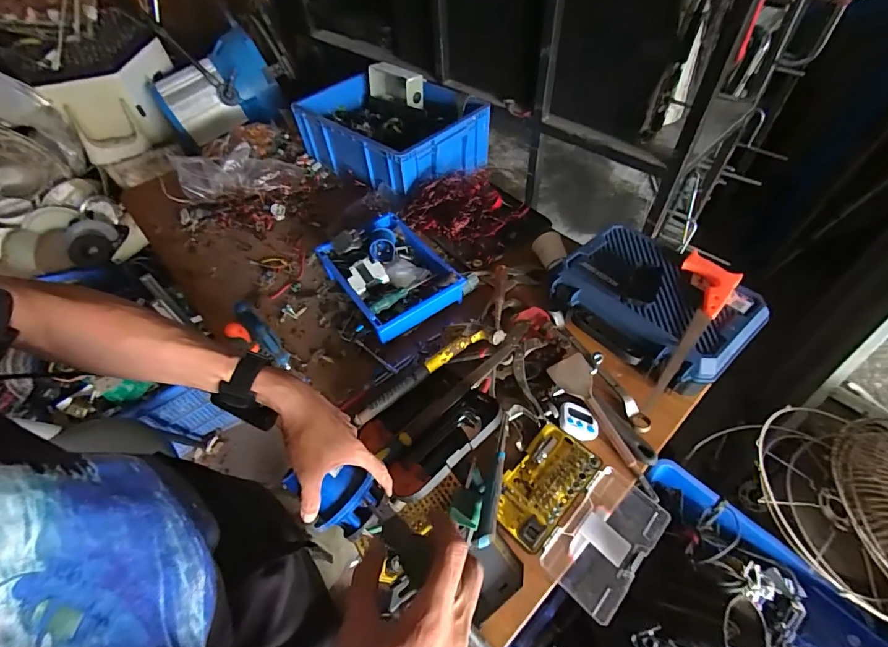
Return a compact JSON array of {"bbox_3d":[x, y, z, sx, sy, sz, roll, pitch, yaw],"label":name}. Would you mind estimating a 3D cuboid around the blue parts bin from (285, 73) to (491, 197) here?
[{"bbox_3d":[-0.149,-0.564,1.199,0.541,0.170,0.345,36,61,26],"label":"blue parts bin"}]

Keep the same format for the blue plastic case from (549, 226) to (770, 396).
[{"bbox_3d":[0.396,-0.047,0.800,0.258,0.096,0.358,-32,57,-21],"label":"blue plastic case"}]

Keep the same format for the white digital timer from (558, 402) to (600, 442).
[{"bbox_3d":[0.234,0.168,0.700,0.066,0.014,0.059,17,54,15],"label":"white digital timer"}]

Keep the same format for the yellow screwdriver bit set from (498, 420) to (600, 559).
[{"bbox_3d":[0.160,0.256,0.645,0.107,0.028,0.183,37,62,27],"label":"yellow screwdriver bit set"}]

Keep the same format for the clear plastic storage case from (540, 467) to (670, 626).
[{"bbox_3d":[0.243,0.322,0.606,0.112,0.026,0.193,37,62,27],"label":"clear plastic storage case"}]

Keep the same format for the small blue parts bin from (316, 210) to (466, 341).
[{"bbox_3d":[-0.125,-0.114,0.917,0.222,0.111,0.305,-29,56,-19],"label":"small blue parts bin"}]

